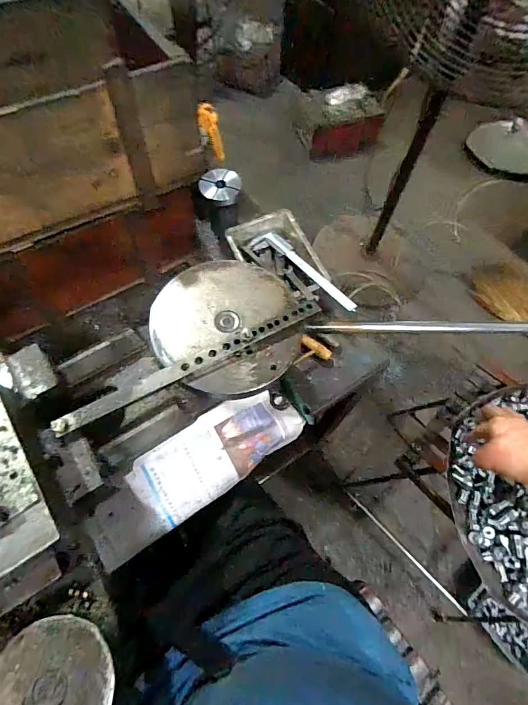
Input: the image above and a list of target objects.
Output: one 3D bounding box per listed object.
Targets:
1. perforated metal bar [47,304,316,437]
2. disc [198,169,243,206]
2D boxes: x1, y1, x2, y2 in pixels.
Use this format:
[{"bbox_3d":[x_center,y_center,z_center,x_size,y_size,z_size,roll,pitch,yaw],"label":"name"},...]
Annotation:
[{"bbox_3d":[-0.079,0.011,0.457,0.324,0.013,0.021,-25,68,-14],"label":"perforated metal bar"},{"bbox_3d":[-0.073,-0.282,0.661,0.066,0.053,0.010,14,21,-17],"label":"disc"}]

